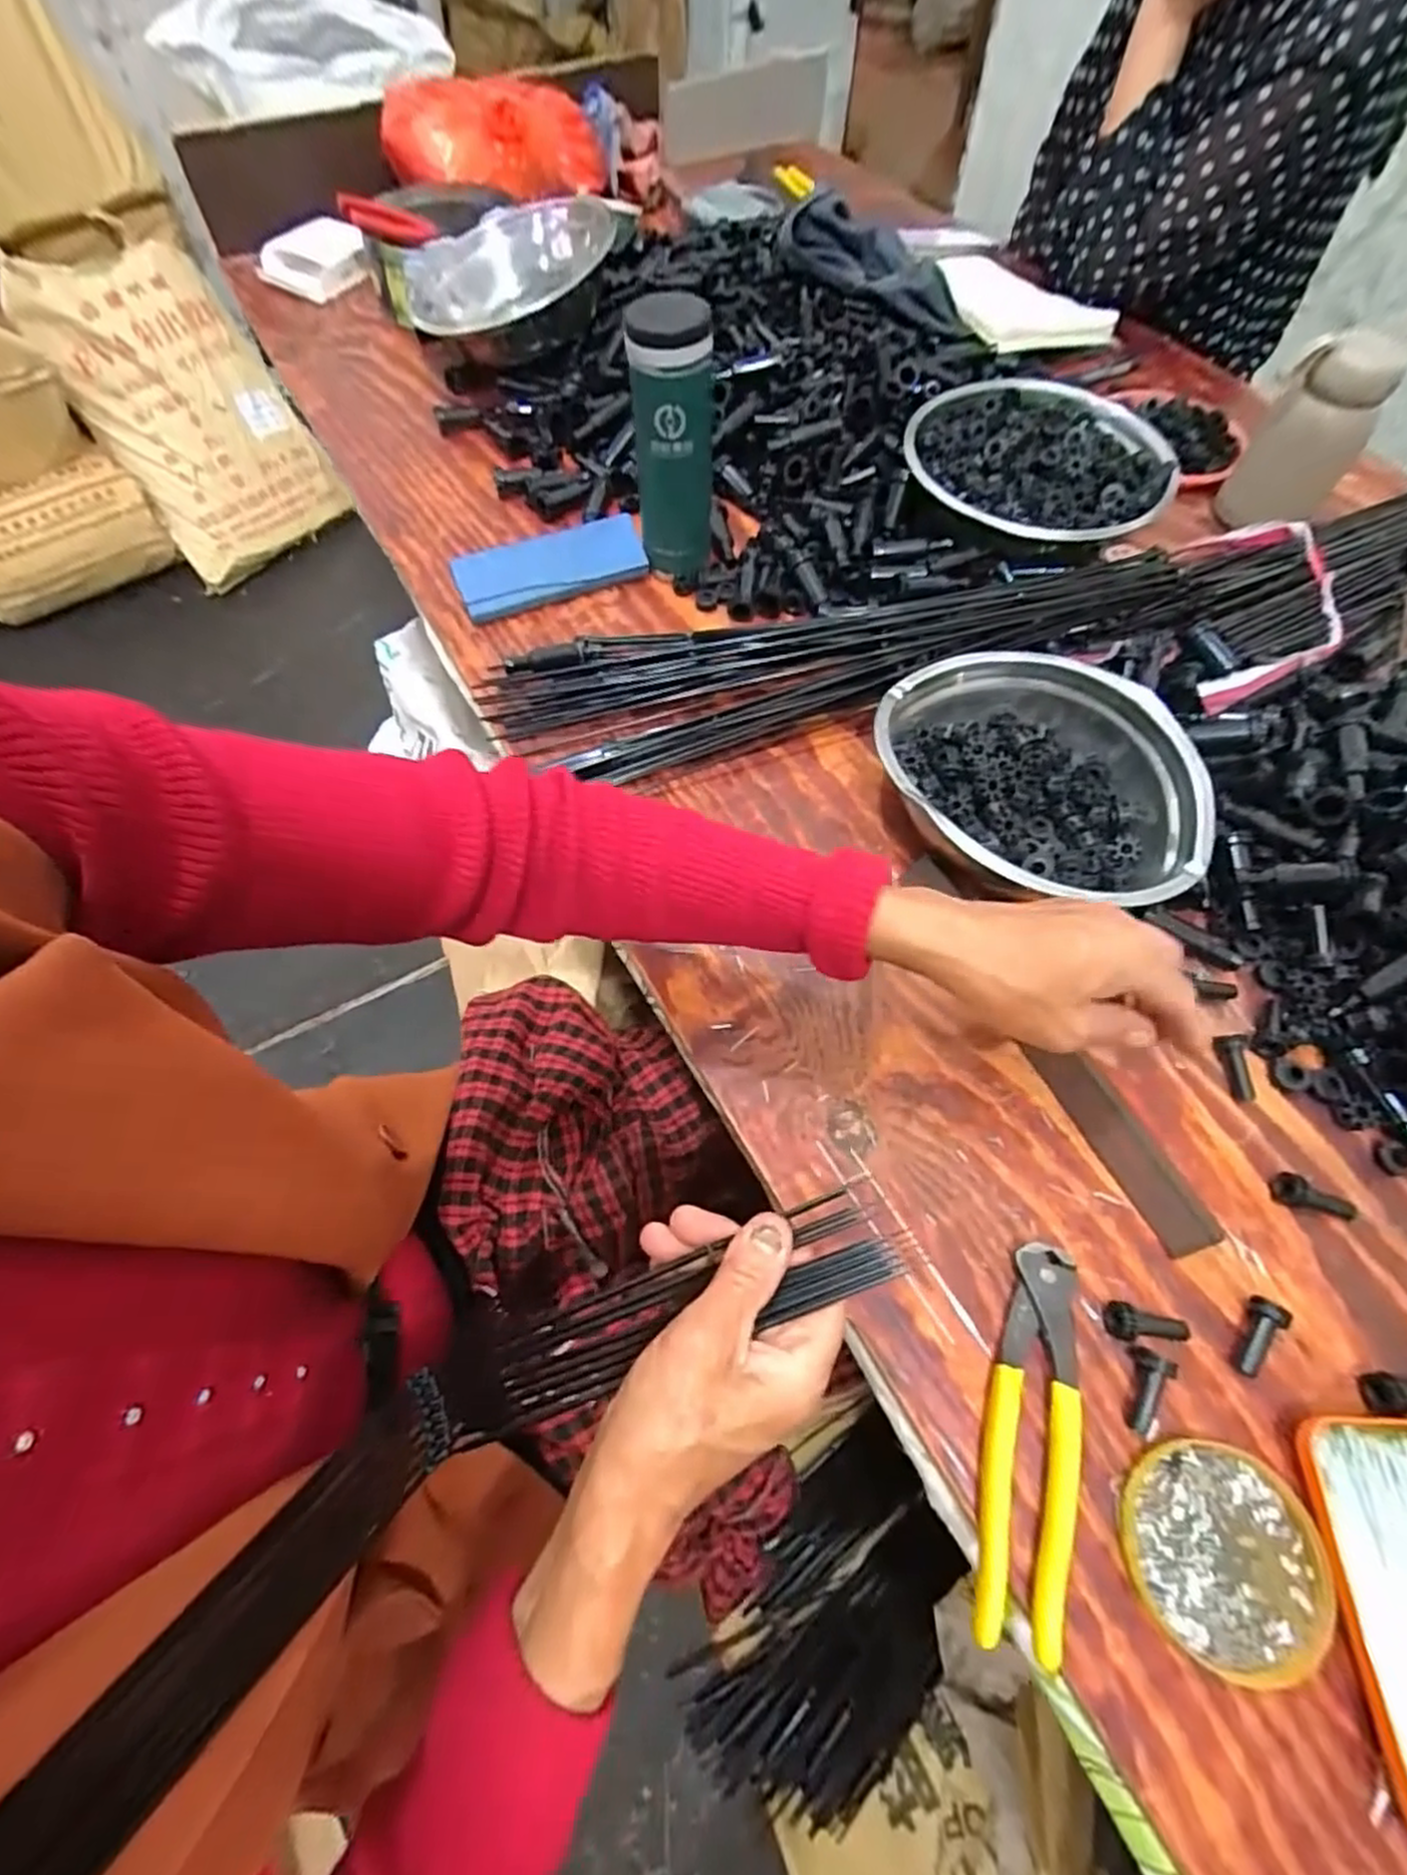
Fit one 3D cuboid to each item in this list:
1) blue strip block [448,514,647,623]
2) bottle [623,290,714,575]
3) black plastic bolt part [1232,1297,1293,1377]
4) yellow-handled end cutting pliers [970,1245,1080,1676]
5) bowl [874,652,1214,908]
[{"bbox_3d":[-0.135,-0.328,0.646,0.163,0.027,0.068,-19,64,-10],"label":"blue strip block"},{"bbox_3d":[-0.024,-0.386,0.582,0.059,0.182,0.062,1,62,0],"label":"bottle"},{"bbox_3d":[0.276,0.199,0.361,0.015,0.011,0.039,30,82,15],"label":"black plastic bolt part"},{"bbox_3d":[0.155,0.233,0.344,0.040,0.014,0.162,14,63,7],"label":"yellow-handled end cutting pliers"},{"bbox_3d":[0.220,-0.099,0.491,0.195,0.068,0.193,0,62,0],"label":"bowl"}]

